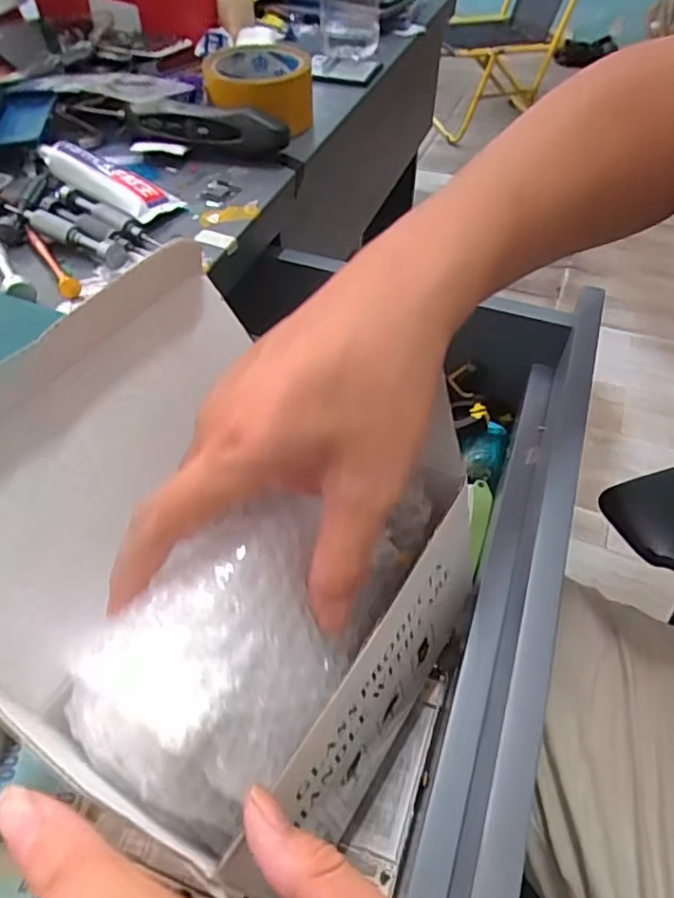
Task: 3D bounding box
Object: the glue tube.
[{"bbox_3d":[-0.178,-0.213,0.454,0.126,0.024,0.044,34,58,26],"label":"glue tube"}]

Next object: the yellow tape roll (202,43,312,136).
[{"bbox_3d":[-0.066,-0.333,0.544,0.083,0.055,0.082,0,50,0],"label":"yellow tape roll"}]

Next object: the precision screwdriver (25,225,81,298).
[{"bbox_3d":[-0.194,-0.128,0.396,0.012,0.009,0.086,-28,55,-22],"label":"precision screwdriver"}]

